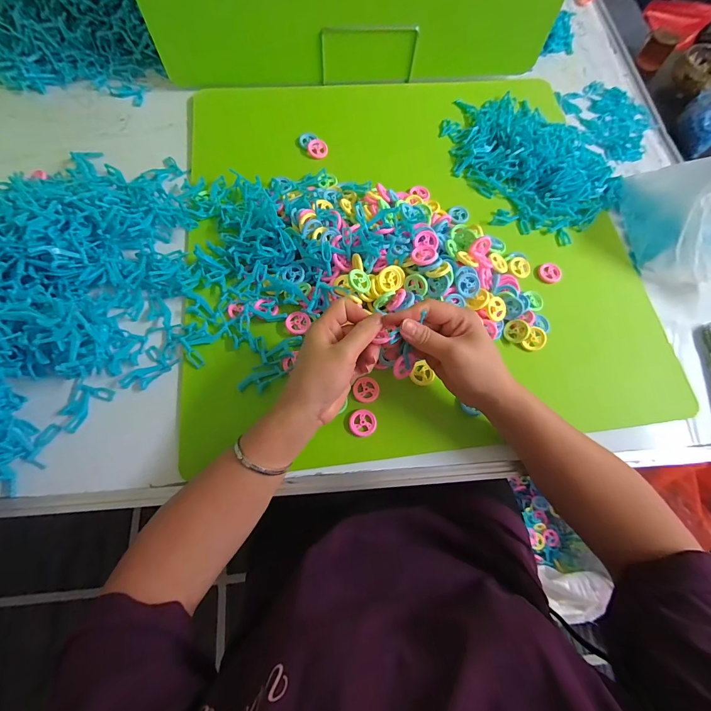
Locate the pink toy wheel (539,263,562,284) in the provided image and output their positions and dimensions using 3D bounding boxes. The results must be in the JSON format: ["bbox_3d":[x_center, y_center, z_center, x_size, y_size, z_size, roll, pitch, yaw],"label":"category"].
[{"bbox_3d":[0.266,-0.113,0.486,0.029,0.011,0.027,1,68,-3],"label":"pink toy wheel"}]

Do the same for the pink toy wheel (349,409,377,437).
[{"bbox_3d":[0.009,0.074,0.390,0.030,0.004,0.030,1,68,-3],"label":"pink toy wheel"}]

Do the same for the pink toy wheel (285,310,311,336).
[{"bbox_3d":[-0.070,-0.041,0.431,0.029,0.004,0.031,1,68,-3],"label":"pink toy wheel"}]

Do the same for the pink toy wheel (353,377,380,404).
[{"bbox_3d":[0.013,0.040,0.411,0.029,0.004,0.030,1,68,-3],"label":"pink toy wheel"}]

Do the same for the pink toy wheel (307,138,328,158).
[{"bbox_3d":[-0.057,-0.312,0.535,0.031,0.004,0.029,0,92,-8],"label":"pink toy wheel"}]

